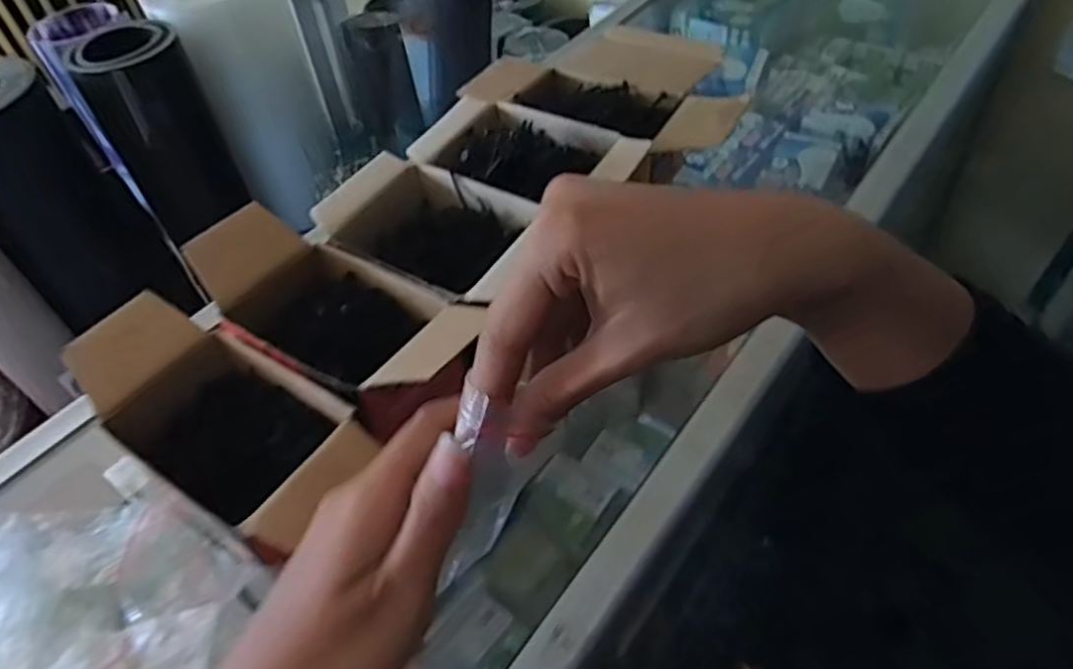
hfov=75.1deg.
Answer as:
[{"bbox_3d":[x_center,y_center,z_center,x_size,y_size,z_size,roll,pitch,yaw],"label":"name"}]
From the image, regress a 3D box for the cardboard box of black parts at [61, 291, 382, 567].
[{"bbox_3d":[-0.172,0.055,0.397,0.163,0.091,0.079,24,55,25],"label":"cardboard box of black parts"}]

